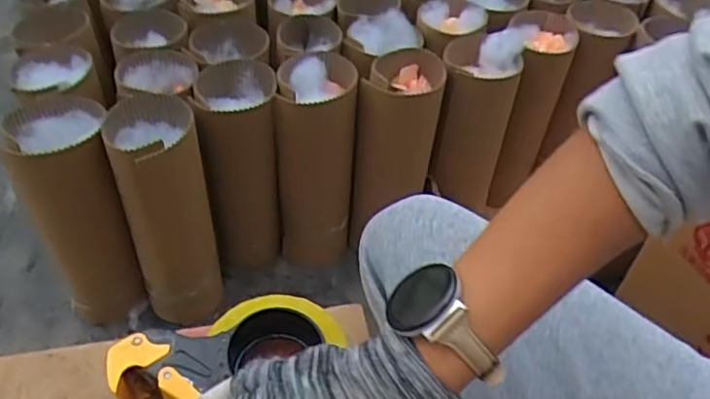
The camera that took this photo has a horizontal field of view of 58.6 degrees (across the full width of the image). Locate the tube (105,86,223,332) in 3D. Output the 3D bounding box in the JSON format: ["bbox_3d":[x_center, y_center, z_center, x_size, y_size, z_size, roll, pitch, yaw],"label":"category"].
[{"bbox_3d":[-0.211,0.031,0.732,0.090,0.284,0.085,-10,46,-14],"label":"tube"}]

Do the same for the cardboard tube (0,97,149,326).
[{"bbox_3d":[-0.310,0.025,0.722,0.101,0.270,0.097,2,45,-2],"label":"cardboard tube"}]

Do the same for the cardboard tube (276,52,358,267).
[{"bbox_3d":[-0.050,-0.036,0.826,0.093,0.302,0.096,0,45,-5],"label":"cardboard tube"}]

